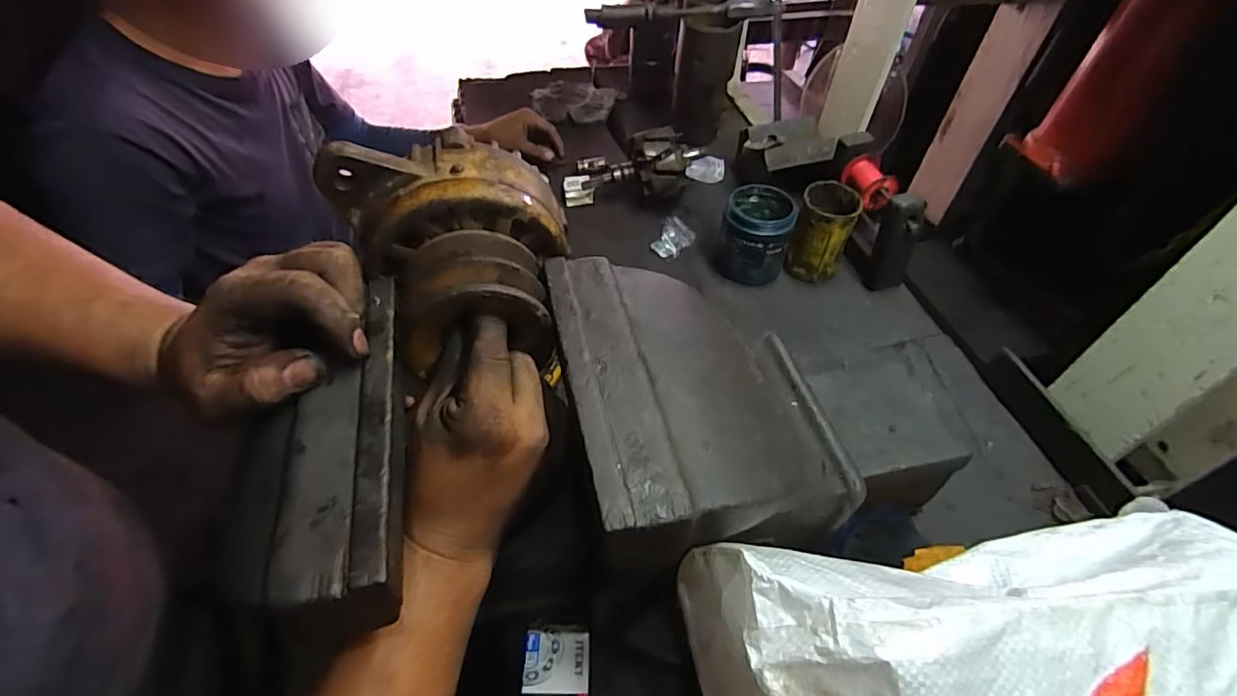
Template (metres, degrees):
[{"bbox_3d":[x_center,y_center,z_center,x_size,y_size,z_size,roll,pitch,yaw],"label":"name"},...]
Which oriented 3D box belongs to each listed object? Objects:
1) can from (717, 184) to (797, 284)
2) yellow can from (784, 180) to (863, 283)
[{"bbox_3d":[0.189,-0.155,0.770,0.088,0.098,0.093,2,49,-2],"label":"can"},{"bbox_3d":[0.276,-0.158,0.766,0.075,0.108,0.078,18,51,12],"label":"yellow can"}]

